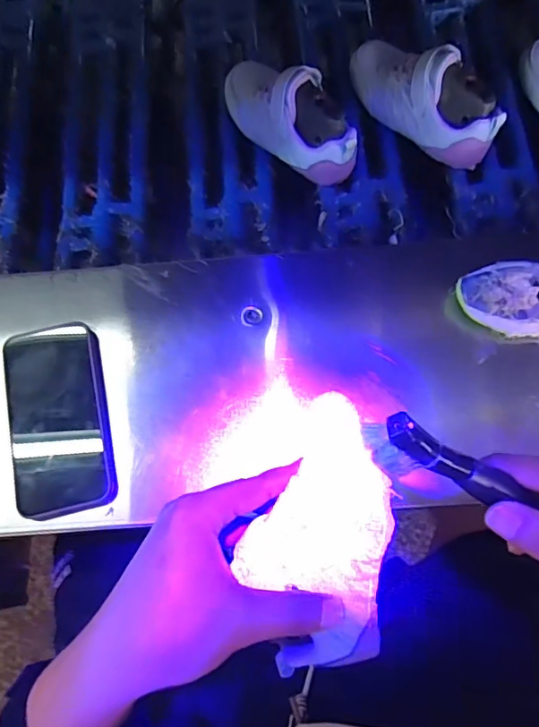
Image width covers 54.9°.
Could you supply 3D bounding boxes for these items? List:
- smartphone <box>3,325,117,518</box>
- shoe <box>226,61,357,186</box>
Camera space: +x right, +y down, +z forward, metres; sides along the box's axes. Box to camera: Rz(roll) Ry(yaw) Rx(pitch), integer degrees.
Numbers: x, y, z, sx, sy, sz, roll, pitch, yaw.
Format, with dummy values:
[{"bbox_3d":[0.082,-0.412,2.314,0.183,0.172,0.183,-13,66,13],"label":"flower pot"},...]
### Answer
[{"bbox_3d":[-0.182,0.045,0.449,0.080,0.017,0.164,-12,74,-8],"label":"smartphone"},{"bbox_3d":[0.015,-0.267,0.545,0.065,0.076,0.182,-45,67,-6],"label":"shoe"}]

